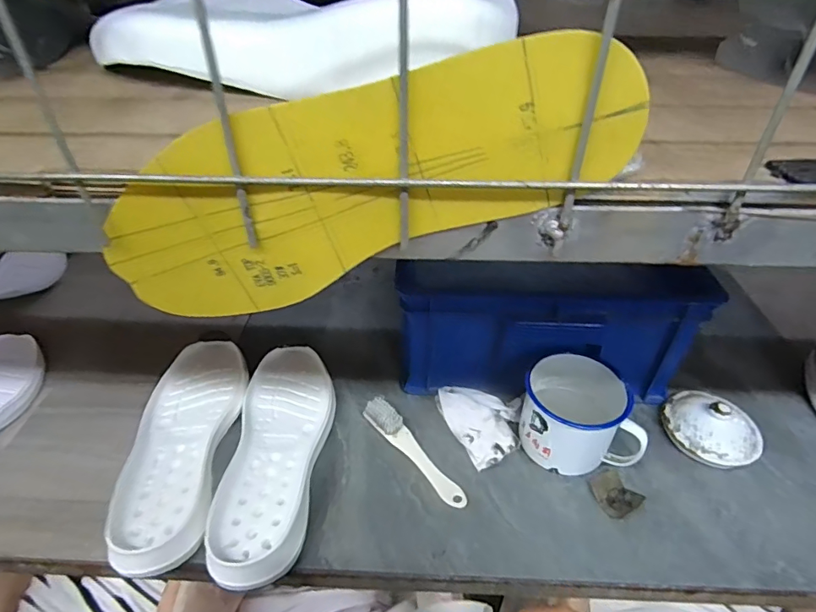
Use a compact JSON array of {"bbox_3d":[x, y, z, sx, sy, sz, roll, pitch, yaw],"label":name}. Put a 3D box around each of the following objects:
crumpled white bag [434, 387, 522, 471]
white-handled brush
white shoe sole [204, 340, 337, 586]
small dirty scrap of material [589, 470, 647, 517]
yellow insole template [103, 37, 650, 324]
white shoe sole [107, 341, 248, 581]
[{"bbox_3d":[0.092,0.129,0.558,0.085,0.047,0.096,-23,44,-25],"label":"crumpled white bag"},{"bbox_3d":[0.006,0.160,0.538,0.028,0.026,0.160,-30,48,-31],"label":"white-handled brush"},{"bbox_3d":[-0.141,0.158,0.530,0.107,0.038,0.284,-1,39,-2],"label":"white shoe sole"},{"bbox_3d":[0.217,0.197,0.501,0.041,0.015,0.044,-18,43,-21],"label":"small dirty scrap of material"},{"bbox_3d":[-0.027,-0.046,0.197,0.228,0.083,0.009,-16,37,15],"label":"yellow insole template"},{"bbox_3d":[-0.250,0.148,0.524,0.105,0.035,0.271,-2,39,-3],"label":"white shoe sole"}]

